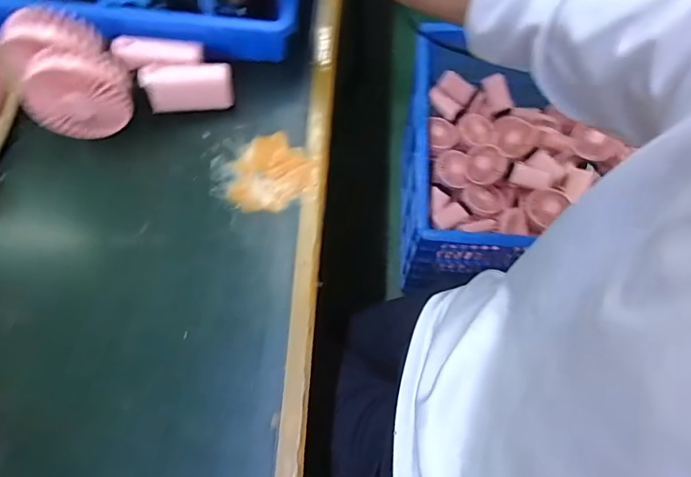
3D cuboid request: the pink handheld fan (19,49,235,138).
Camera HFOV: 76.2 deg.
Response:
[{"bbox_3d":[-0.210,-0.152,0.429,0.185,0.083,0.050,-15,69,-3],"label":"pink handheld fan"}]

